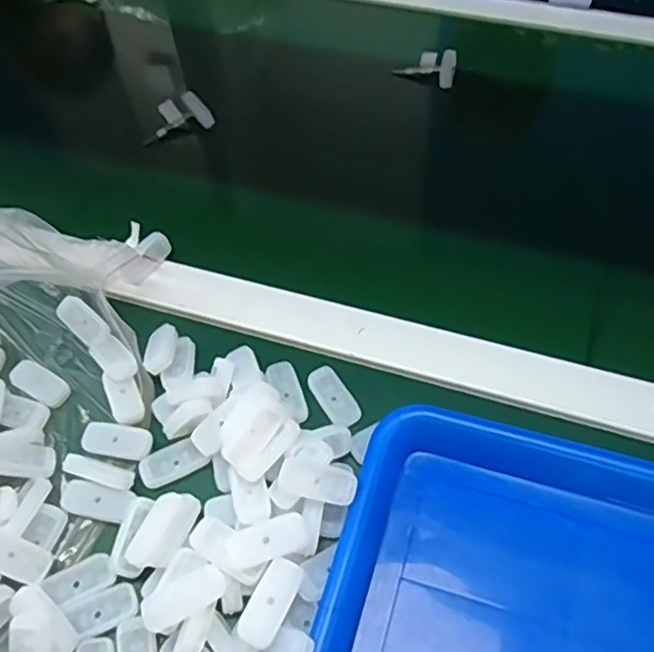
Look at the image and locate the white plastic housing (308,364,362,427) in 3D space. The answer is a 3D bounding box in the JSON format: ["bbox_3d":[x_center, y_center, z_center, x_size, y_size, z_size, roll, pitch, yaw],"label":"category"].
[{"bbox_3d":[0.005,0.043,0.411,0.020,0.005,0.043,-27,59,-16],"label":"white plastic housing"}]

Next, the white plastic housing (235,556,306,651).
[{"bbox_3d":[-0.027,0.135,0.319,0.020,0.005,0.042,32,71,-2],"label":"white plastic housing"}]

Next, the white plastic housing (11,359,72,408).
[{"bbox_3d":[-0.188,0.037,0.426,0.040,0.010,0.020,25,60,18],"label":"white plastic housing"}]

